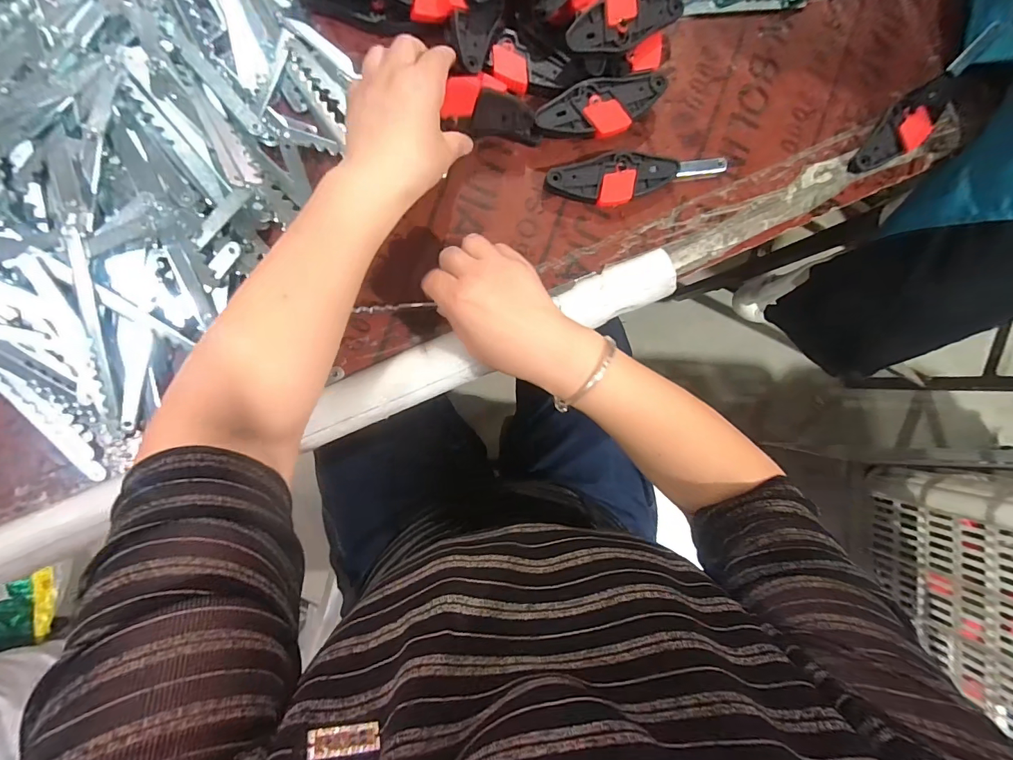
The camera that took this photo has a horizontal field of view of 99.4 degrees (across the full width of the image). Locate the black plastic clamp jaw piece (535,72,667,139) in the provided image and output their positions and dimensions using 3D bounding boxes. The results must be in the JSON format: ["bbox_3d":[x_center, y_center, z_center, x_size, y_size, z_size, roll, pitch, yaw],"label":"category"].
[{"bbox_3d":[0.086,-0.245,0.388,0.122,0.014,0.049,-20,91,-6],"label":"black plastic clamp jaw piece"}]

